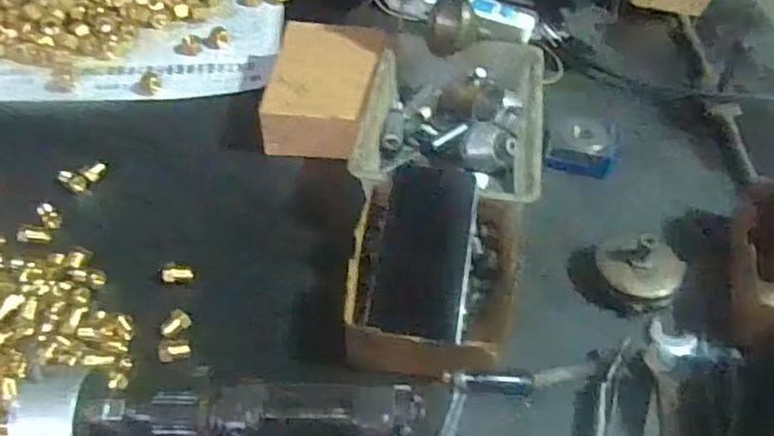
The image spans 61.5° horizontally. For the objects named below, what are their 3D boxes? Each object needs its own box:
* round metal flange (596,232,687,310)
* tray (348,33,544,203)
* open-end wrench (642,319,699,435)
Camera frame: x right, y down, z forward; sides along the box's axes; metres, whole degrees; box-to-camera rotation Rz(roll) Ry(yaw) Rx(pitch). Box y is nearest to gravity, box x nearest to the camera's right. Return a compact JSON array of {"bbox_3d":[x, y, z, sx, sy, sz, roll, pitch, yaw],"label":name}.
[{"bbox_3d":[0.226,0.043,0.583,0.073,0.044,0.062,29,52,22],"label":"round metal flange"},{"bbox_3d":[0.069,-0.100,0.690,0.178,0.071,0.241,8,47,4],"label":"tray"},{"bbox_3d":[0.215,0.154,0.514,0.038,0.010,0.171,21,50,15],"label":"open-end wrench"}]

